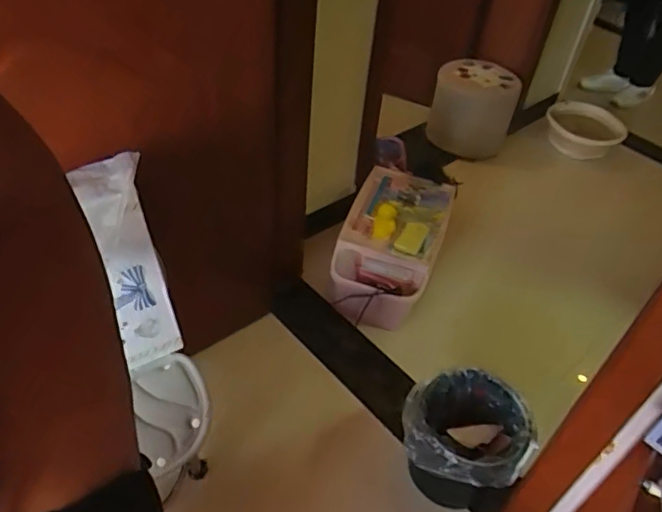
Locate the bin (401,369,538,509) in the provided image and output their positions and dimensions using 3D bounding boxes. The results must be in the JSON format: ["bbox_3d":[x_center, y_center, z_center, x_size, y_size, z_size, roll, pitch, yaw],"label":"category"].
[{"bbox_3d":[0.266,0.397,1.186,0.238,0.233,0.215,11,44,5],"label":"bin"}]

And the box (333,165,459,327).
[{"bbox_3d":[0.170,-0.040,1.590,0.264,0.197,0.505,17,45,10],"label":"box"}]

